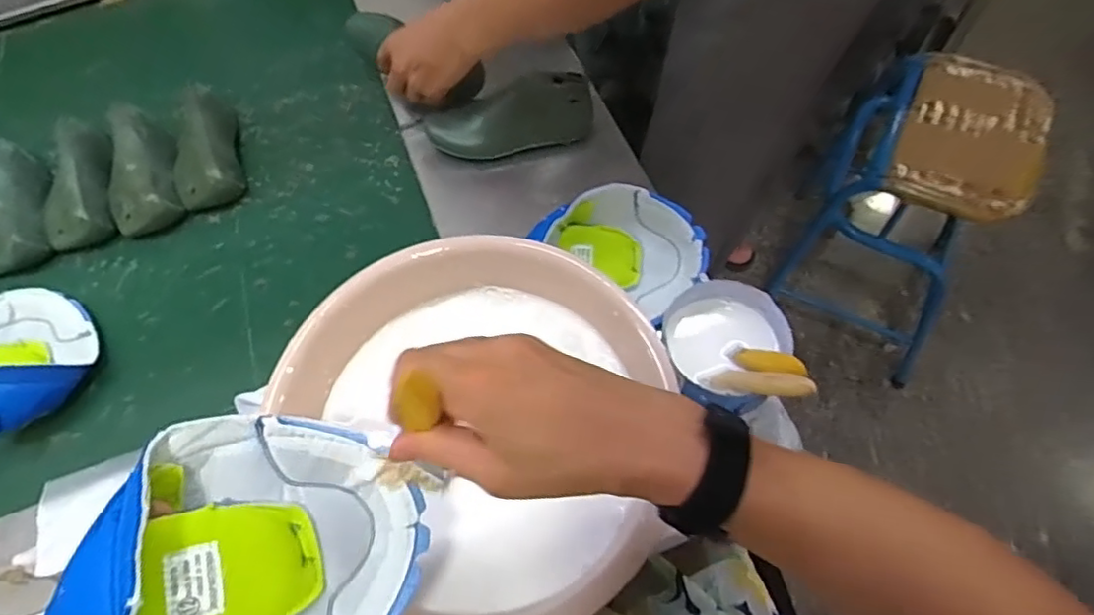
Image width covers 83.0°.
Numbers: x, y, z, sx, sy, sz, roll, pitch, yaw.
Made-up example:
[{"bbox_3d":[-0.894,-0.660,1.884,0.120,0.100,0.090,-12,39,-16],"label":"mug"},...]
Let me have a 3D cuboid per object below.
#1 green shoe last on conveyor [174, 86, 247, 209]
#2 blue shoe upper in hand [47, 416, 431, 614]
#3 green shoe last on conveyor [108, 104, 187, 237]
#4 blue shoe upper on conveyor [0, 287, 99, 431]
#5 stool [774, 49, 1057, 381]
[{"bbox_3d":[-0.435,-0.206,0.771,0.077,0.065,0.179,-21,64,-7],"label":"green shoe last on conveyor"},{"bbox_3d":[-0.161,0.145,0.329,0.100,0.156,0.161,-38,32,27],"label":"blue shoe upper in hand"},{"bbox_3d":[-0.499,-0.173,0.763,0.079,0.056,0.167,-19,64,-6],"label":"green shoe last on conveyor"},{"bbox_3d":[-0.555,0.040,0.639,0.179,0.081,0.129,36,71,19],"label":"blue shoe upper on conveyor"},{"bbox_3d":[0.651,-0.162,1.144,0.312,0.488,0.400,24,67,15],"label":"stool"}]

